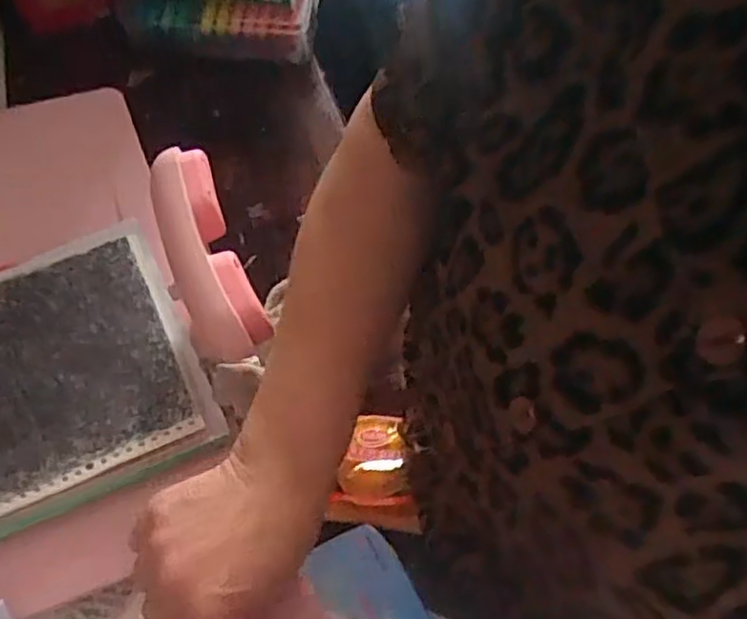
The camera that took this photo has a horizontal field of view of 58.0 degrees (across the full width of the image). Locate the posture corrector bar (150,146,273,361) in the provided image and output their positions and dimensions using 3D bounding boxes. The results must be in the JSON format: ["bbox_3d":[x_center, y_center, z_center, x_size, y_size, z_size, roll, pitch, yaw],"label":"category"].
[{"bbox_3d":[-0.118,-0.041,0.462,0.049,0.028,0.156,-21,69,-7],"label":"posture corrector bar"}]

